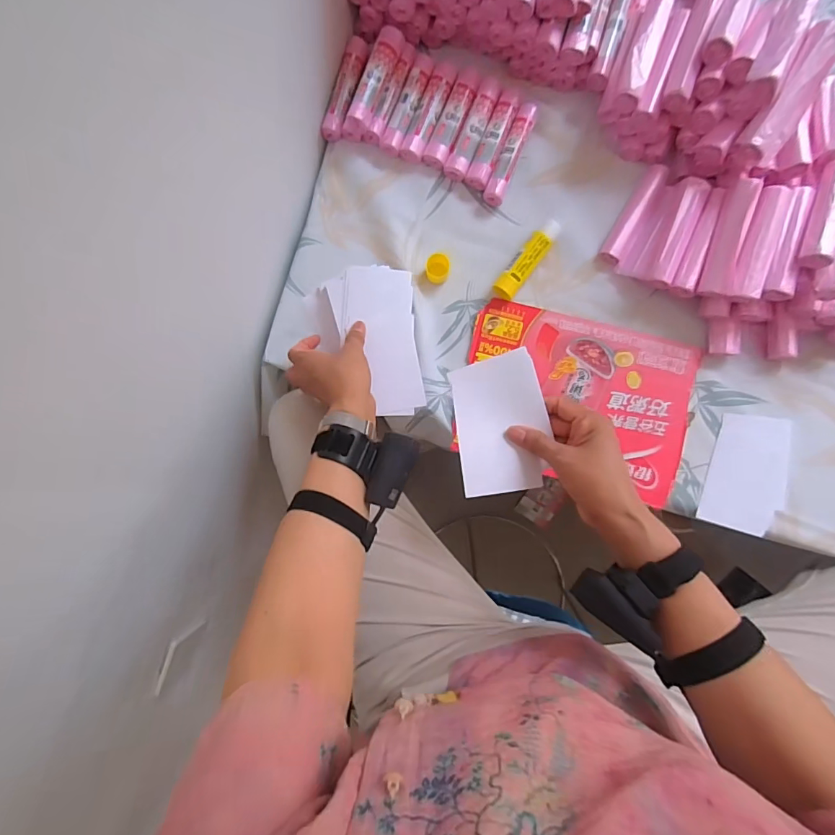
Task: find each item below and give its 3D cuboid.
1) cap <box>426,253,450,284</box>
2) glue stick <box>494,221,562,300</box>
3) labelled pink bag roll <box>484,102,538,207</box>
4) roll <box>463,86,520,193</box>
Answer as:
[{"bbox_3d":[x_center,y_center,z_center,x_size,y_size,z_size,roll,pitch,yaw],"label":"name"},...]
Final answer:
[{"bbox_3d":[0.026,-0.185,0.566,0.028,0.019,0.032,3,90,4],"label":"cap"},{"bbox_3d":[0.134,-0.192,0.559,0.028,0.025,0.106,38,92,3],"label":"glue stick"},{"bbox_3d":[0.116,-0.324,0.563,0.024,0.023,0.123,22,91,4],"label":"labelled pink bag roll"},{"bbox_3d":[0.097,-0.347,0.568,0.029,0.021,0.132,23,91,4],"label":"roll"}]

